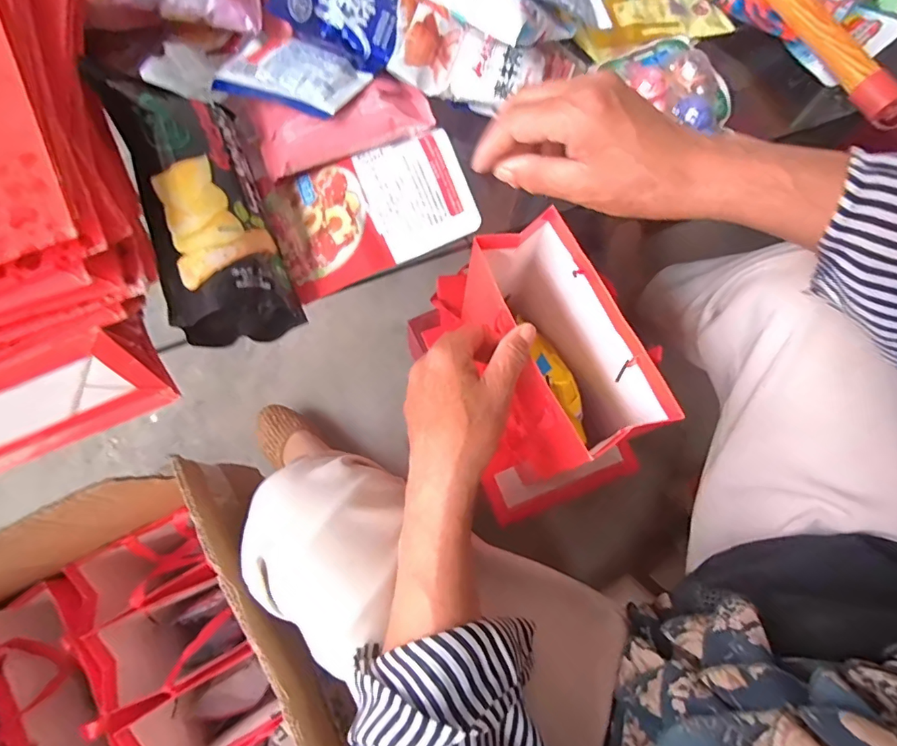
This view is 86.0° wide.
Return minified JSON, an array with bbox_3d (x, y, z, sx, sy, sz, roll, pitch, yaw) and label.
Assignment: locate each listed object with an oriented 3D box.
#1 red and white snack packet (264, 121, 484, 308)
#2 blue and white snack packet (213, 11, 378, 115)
[{"bbox_3d":[-0.061,-0.127,0.364,0.145,0.020,0.100,-25,80,2],"label":"red and white snack packet"},{"bbox_3d":[-0.121,-0.244,0.384,0.112,0.022,0.080,29,74,7],"label":"blue and white snack packet"}]

